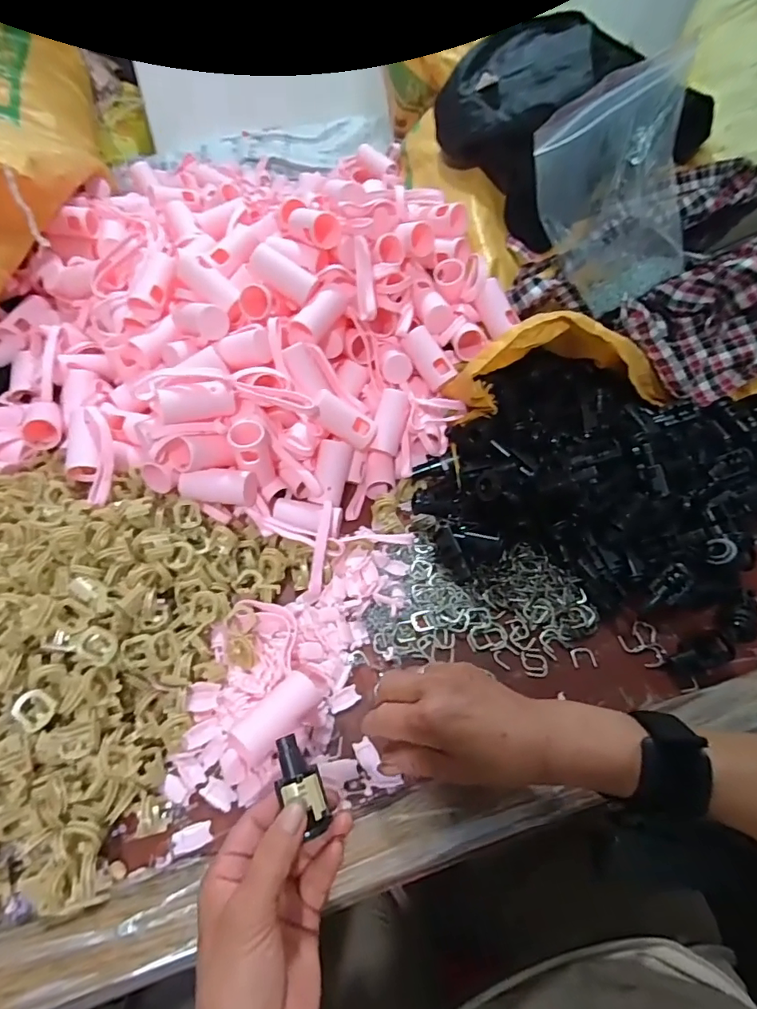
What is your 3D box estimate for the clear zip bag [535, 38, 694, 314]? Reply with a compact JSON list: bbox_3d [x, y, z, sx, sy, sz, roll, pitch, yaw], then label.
[{"bbox_3d":[0.254,-0.322,0.515,0.171,0.223,0.067,-39,49,8],"label":"clear zip bag"}]

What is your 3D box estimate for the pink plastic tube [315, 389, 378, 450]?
[{"bbox_3d":[-0.031,-0.078,0.465,0.066,0.021,0.026,35,49,-24],"label":"pink plastic tube"}]

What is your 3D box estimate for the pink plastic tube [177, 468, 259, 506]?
[{"bbox_3d":[-0.144,-0.016,0.444,0.066,0.025,0.029,-4,54,-7],"label":"pink plastic tube"}]

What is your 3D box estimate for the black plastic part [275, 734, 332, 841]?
[{"bbox_3d":[-0.045,0.158,0.283,0.023,0.016,0.050,-27,60,-22],"label":"black plastic part"}]

